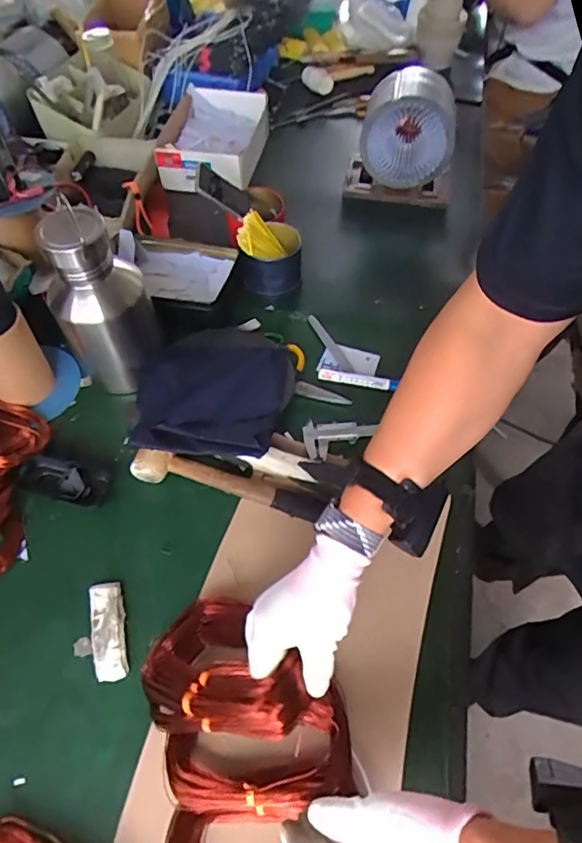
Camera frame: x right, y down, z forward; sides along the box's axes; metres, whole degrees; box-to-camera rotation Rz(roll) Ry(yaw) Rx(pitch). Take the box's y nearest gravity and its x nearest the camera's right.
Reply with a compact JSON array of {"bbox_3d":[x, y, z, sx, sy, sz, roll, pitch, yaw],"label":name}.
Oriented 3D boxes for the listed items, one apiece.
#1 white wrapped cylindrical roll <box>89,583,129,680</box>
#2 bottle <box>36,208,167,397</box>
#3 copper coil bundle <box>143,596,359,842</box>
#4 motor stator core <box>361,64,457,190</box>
[{"bbox_3d":[-0.199,0.226,0.583,0.035,0.013,0.101,-13,58,-9],"label":"white wrapped cylindrical roll"},{"bbox_3d":[-0.242,-0.148,0.696,0.121,0.242,0.101,-25,61,-16],"label":"bottle"},{"bbox_3d":[-0.039,0.288,0.475,0.171,0.122,0.276,-9,58,-7],"label":"copper coil bundle"},{"bbox_3d":[0.212,-0.539,0.964,0.153,0.141,0.164,8,57,4],"label":"motor stator core"}]

